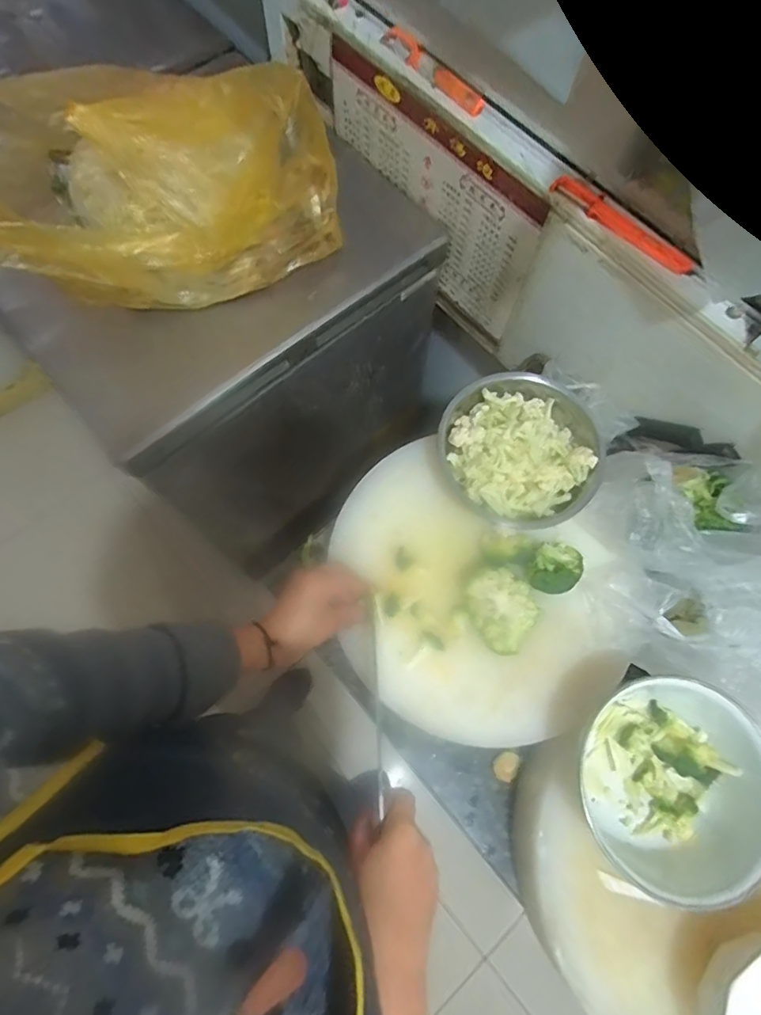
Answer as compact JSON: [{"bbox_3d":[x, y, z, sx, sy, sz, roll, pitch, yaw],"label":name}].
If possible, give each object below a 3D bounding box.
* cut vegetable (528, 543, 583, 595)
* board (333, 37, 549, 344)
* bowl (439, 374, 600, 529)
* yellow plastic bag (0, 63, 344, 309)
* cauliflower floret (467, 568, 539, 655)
[{"bbox_3d":[0.201,0.071,0.601,0.052,0.036,0.059,16,72,3],"label":"cut vegetable"},{"bbox_3d":[0.066,-0.472,0.808,0.014,0.245,0.406,-39,77,-13],"label":"board"},{"bbox_3d":[0.172,-0.073,0.611,0.190,0.082,0.183,-35,76,-12],"label":"bowl"},{"bbox_3d":[-0.282,-0.380,0.614,0.451,0.244,0.255,-1,72,-2],"label":"yellow plastic bag"},{"bbox_3d":[0.133,0.114,0.582,0.070,0.052,0.084,-30,75,-11],"label":"cauliflower floret"}]

